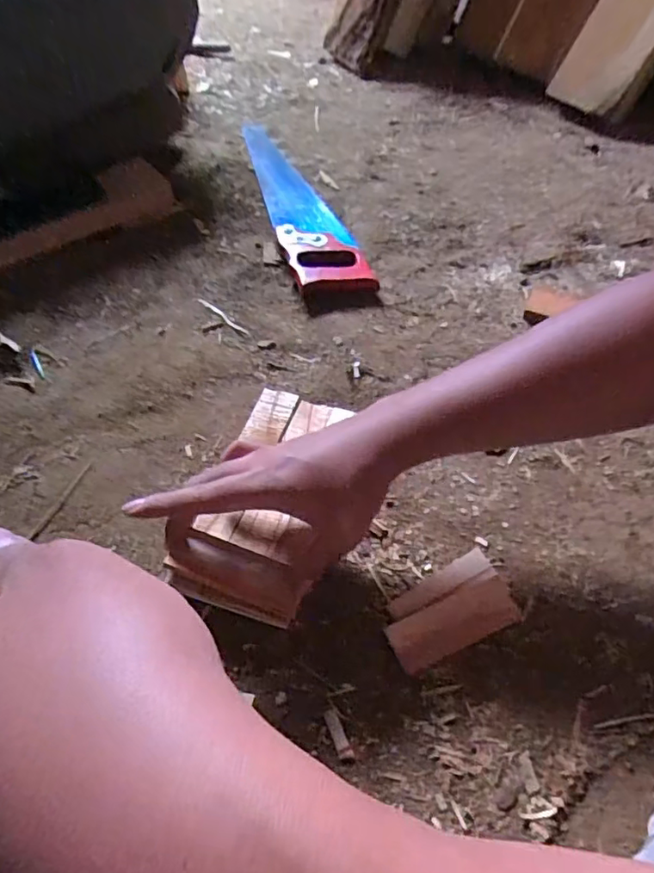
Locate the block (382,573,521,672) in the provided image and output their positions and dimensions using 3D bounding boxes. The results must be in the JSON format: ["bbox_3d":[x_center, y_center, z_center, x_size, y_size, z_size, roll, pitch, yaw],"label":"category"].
[{"bbox_3d":[0.097,0.141,0.437,0.102,0.008,0.040,-19,53,-17],"label":"block"}]

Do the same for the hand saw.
[{"bbox_3d":[-0.054,-0.335,0.790,0.091,0.028,0.468,-15,52,-14],"label":"hand saw"}]

